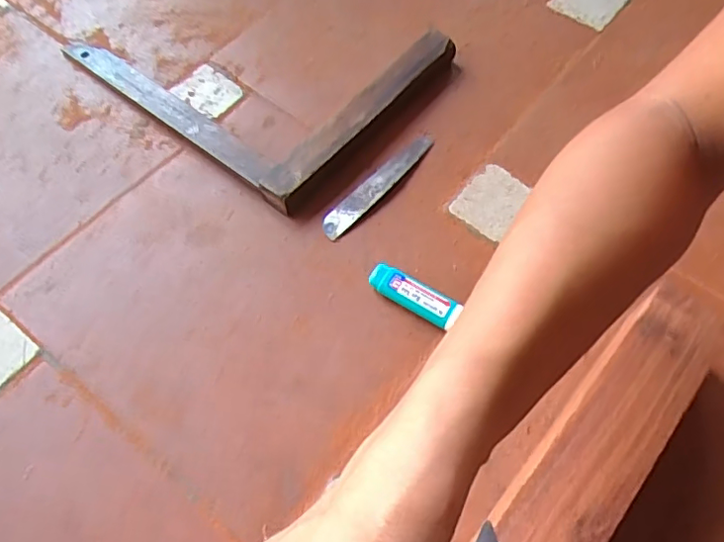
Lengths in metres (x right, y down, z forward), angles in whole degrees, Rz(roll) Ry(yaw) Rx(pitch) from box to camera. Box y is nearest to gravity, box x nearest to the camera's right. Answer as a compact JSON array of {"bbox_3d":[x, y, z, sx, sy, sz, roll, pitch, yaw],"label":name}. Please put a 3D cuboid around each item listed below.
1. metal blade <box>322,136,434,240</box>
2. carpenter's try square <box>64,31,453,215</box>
[{"bbox_3d":[0.018,-0.082,0.504,0.021,0.004,0.143,39,69,17],"label":"metal blade"},{"bbox_3d":[-0.098,-0.221,0.558,0.306,0.026,0.242,36,68,17],"label":"carpenter's try square"}]

